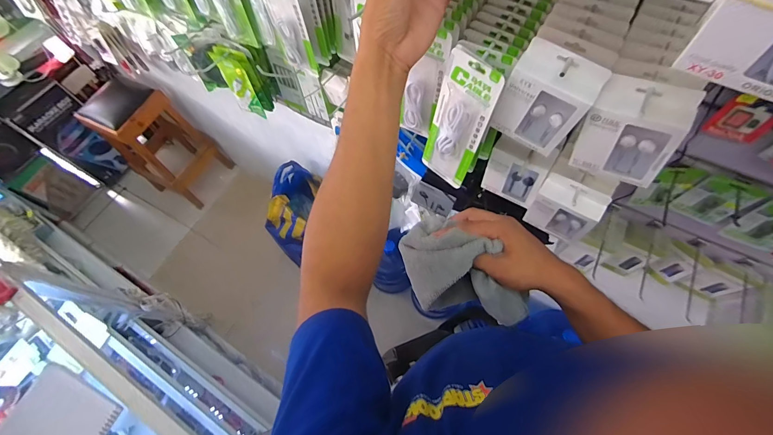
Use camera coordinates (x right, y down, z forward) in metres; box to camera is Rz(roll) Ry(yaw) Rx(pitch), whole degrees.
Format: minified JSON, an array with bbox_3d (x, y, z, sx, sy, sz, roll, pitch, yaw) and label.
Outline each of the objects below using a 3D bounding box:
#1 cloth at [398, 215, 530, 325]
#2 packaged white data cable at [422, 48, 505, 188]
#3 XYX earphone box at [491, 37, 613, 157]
[{"bbox_3d":[0.092,0.080,0.451,0.179,0.114,0.091,39,72,18],"label":"cloth"},{"bbox_3d":[0.094,-0.123,0.481,0.079,0.195,0.019,41,59,21],"label":"packaged white data cable"},{"bbox_3d":[0.188,-0.136,0.414,0.089,0.115,0.037,31,69,15],"label":"XYX earphone box"}]

